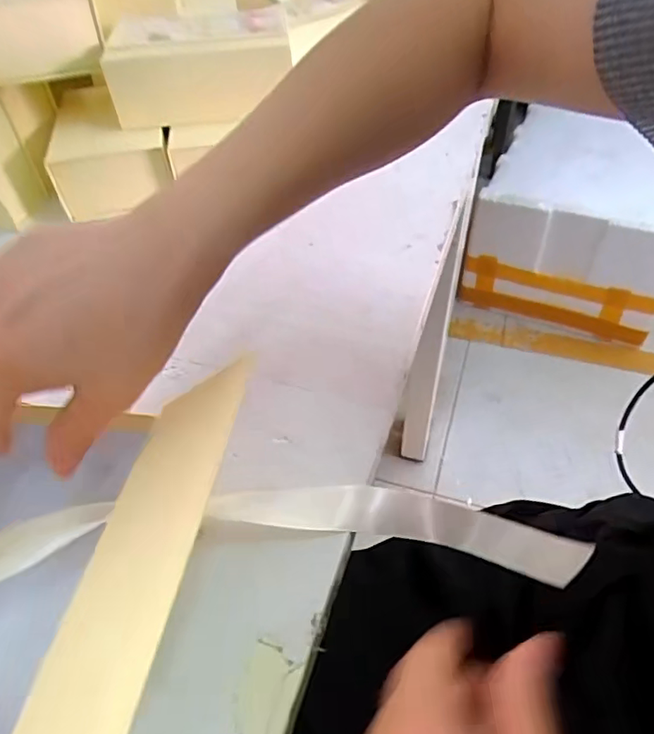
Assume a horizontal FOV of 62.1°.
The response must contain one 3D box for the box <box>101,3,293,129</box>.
[{"bbox_3d":[-0.112,-0.270,0.487,0.156,0.065,0.076,-5,47,0],"label":"box"}]

